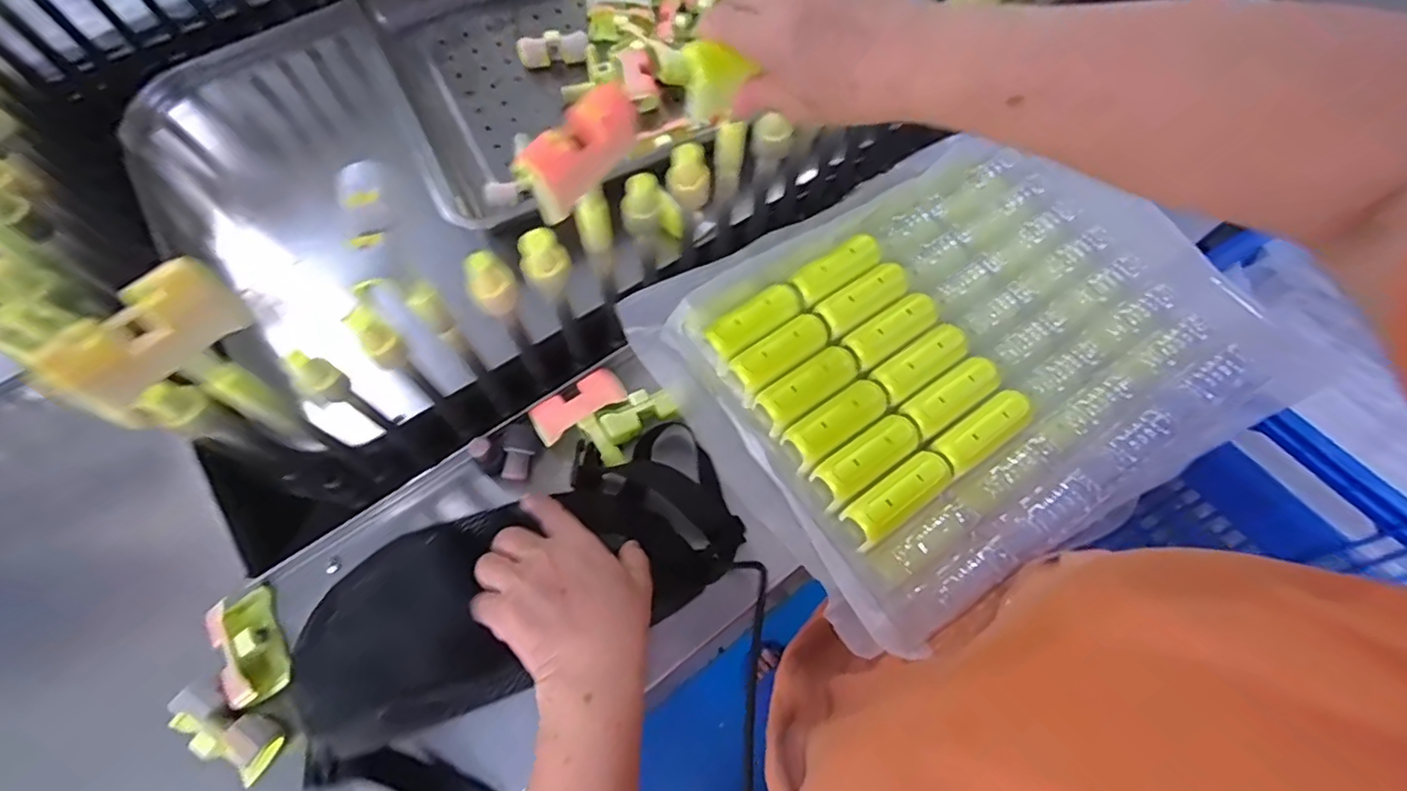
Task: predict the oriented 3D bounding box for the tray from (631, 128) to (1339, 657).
[{"bbox_3d":[0.184,-0.039,0.456,0.377,0.078,0.328,-29,71,-13],"label":"tray"}]

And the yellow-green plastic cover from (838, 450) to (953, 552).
[{"bbox_3d":[0.130,0.064,0.386,0.079,0.015,0.028,-33,72,-14],"label":"yellow-green plastic cover"}]

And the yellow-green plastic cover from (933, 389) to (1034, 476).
[{"bbox_3d":[0.193,0.023,0.404,0.071,0.008,0.028,-33,72,-14],"label":"yellow-green plastic cover"}]

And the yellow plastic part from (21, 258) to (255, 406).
[{"bbox_3d":[-0.260,-0.029,0.278,0.075,0.036,0.025,-42,75,-17],"label":"yellow plastic part"}]

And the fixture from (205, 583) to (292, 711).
[{"bbox_3d":[-0.328,0.181,0.428,0.034,0.027,0.078,-25,70,-11],"label":"fixture"}]

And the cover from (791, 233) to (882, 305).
[{"bbox_3d":[0.102,-0.096,0.447,0.069,0.013,0.030,-29,71,-13],"label":"cover"}]

